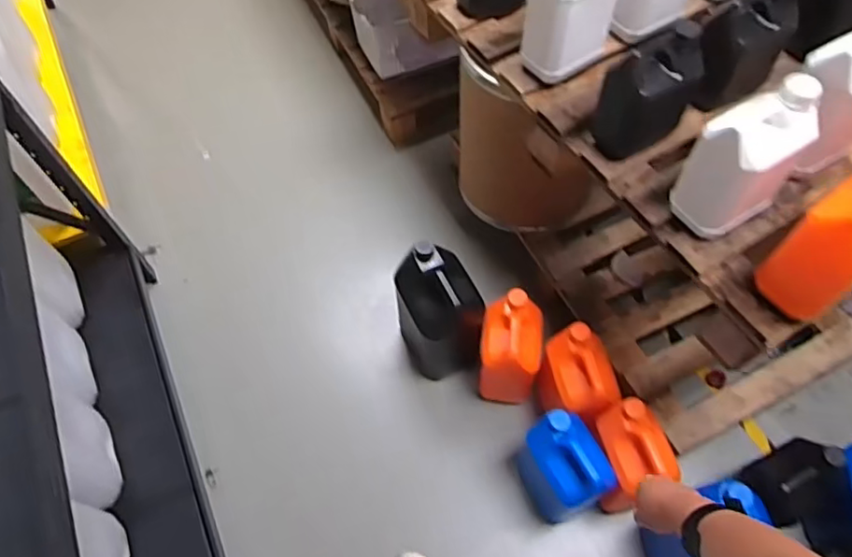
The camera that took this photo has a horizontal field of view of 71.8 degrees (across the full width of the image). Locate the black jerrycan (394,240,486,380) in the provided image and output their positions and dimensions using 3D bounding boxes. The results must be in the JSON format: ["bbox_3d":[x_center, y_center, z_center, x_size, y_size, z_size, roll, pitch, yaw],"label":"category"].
[{"bbox_3d":[0.033,0.096,1.508,0.182,0.362,0.220,-20,61,-10],"label":"black jerrycan"}]

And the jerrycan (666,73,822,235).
[{"bbox_3d":[0.485,-0.183,0.902,0.149,0.233,0.103,-29,62,-15],"label":"jerrycan"}]

